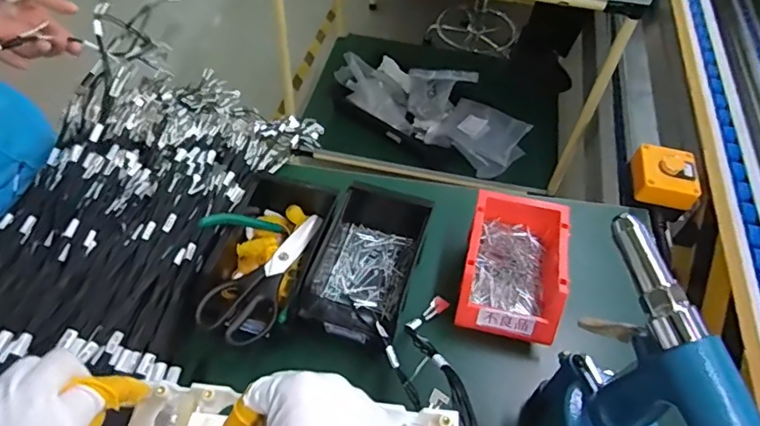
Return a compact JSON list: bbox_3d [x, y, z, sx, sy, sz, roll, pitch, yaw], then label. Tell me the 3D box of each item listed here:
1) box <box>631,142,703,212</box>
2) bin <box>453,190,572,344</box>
[{"bbox_3d":[0.386,-0.048,0.720,0.083,0.042,0.088,10,53,5],"label":"box"},{"bbox_3d":[0.150,0.056,0.605,0.112,0.069,0.168,12,53,7],"label":"bin"}]

